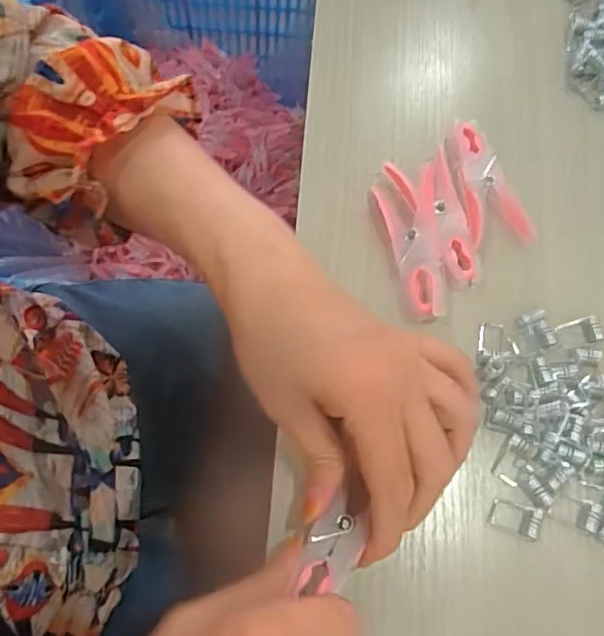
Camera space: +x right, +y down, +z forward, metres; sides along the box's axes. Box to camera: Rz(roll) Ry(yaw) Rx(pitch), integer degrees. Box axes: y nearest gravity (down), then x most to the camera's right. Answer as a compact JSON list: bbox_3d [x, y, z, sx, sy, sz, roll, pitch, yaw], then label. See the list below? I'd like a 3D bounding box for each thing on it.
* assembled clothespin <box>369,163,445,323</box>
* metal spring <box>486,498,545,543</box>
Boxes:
[{"bbox_3d":[0.057,-0.043,0.326,0.023,0.012,0.089,-12,71,-7],"label":"assembled clothespin"},{"bbox_3d":[0.100,0.093,0.287,0.024,0.005,0.015,23,71,5],"label":"metal spring"}]

